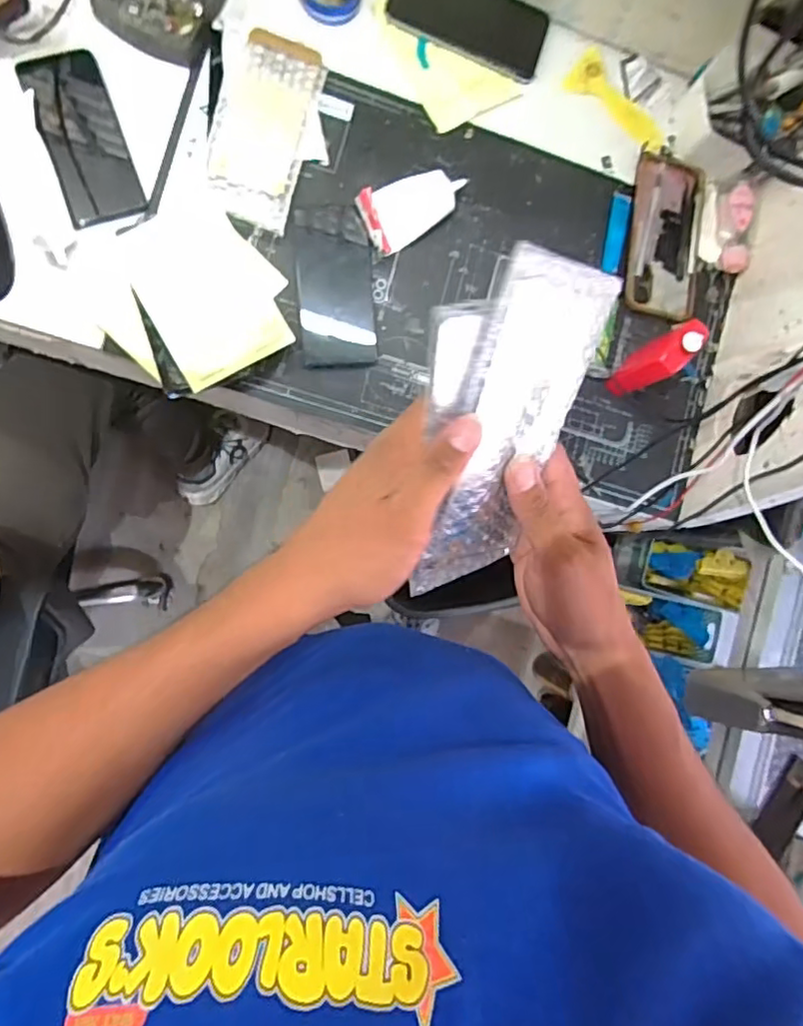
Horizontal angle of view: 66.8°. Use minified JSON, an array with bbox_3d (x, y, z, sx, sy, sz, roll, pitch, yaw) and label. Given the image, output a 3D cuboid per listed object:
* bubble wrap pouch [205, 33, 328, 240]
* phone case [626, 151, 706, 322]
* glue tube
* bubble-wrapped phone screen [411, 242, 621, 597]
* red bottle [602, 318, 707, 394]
[{"bbox_3d":[-0.130,-0.364,0.579,0.081,0.014,0.182,14,86,-8],"label":"bubble wrap pouch"},{"bbox_3d":[0.282,-0.296,0.650,0.080,0.013,0.170,6,87,-8],"label":"phone case"},{"bbox_3d":[0.013,-0.299,0.596,0.103,0.033,0.052,-28,93,-8],"label":"glue tube"},{"bbox_3d":[0.054,-0.040,0.342,0.108,0.019,0.196,-4,120,-33],"label":"bubble-wrapped phone screen"},{"bbox_3d":[0.246,-0.148,0.588,0.057,0.116,0.029,-40,94,-8],"label":"red bottle"}]

